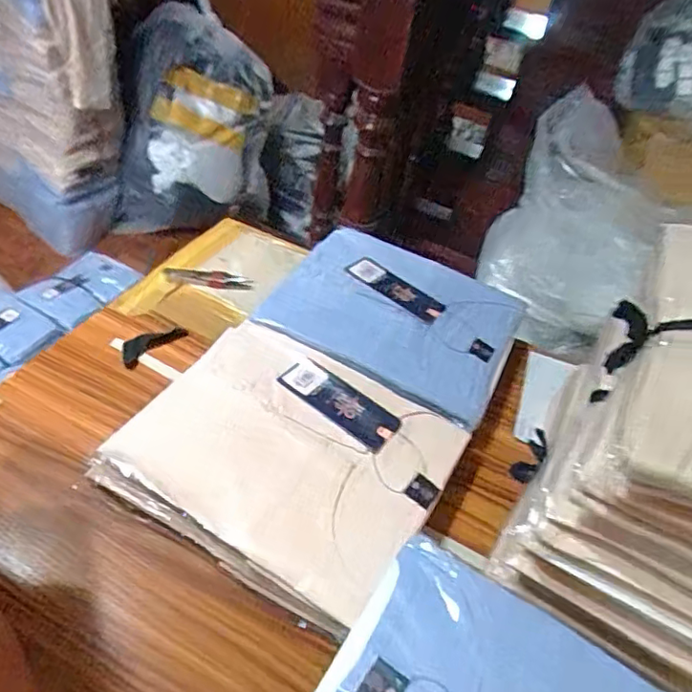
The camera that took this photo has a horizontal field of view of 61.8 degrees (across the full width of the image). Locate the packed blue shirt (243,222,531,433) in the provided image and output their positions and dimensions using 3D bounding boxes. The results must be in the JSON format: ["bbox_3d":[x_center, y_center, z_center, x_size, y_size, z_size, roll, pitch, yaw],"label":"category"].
[{"bbox_3d":[0.055,-0.032,0.653,0.256,0.044,0.209,25,50,16],"label":"packed blue shirt"}]

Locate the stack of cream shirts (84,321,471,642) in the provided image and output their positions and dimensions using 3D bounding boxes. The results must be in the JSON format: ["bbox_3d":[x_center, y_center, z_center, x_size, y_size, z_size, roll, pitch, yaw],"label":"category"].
[{"bbox_3d":[-0.051,0.097,0.515,0.257,0.037,0.212,26,50,16],"label":"stack of cream shirts"}]

